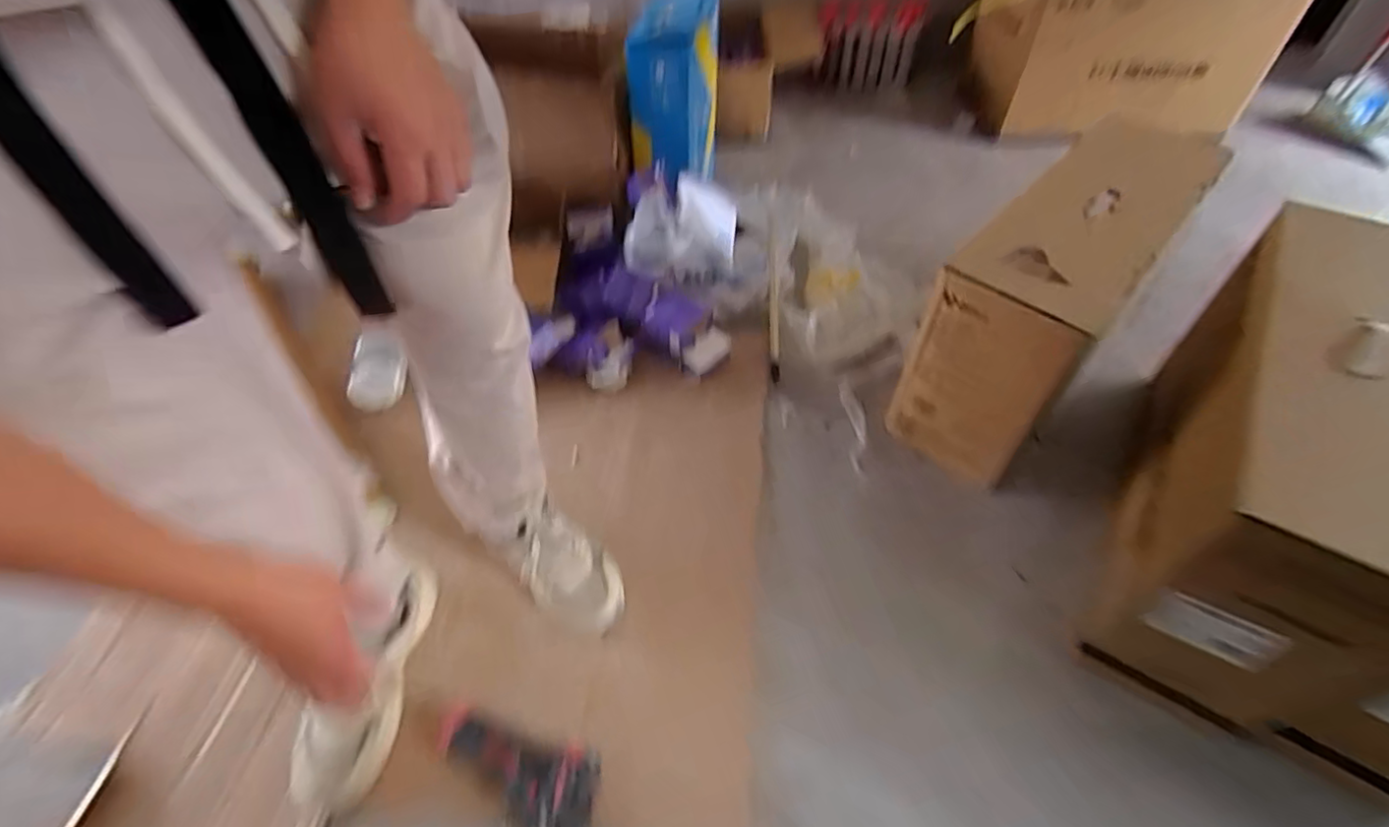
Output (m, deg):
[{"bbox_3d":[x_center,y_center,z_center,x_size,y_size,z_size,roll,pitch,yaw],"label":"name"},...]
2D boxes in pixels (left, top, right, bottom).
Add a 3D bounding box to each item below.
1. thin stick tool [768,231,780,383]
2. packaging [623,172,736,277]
[{"bbox_3d":[0.163,-0.228,1.256,0.018,0.023,0.363,2,64,2],"label":"thin stick tool"},{"bbox_3d":[-0.031,-0.376,1.232,0.208,0.162,0.185,1,50,1],"label":"packaging"}]

